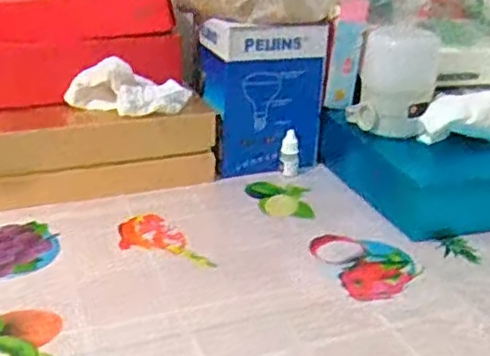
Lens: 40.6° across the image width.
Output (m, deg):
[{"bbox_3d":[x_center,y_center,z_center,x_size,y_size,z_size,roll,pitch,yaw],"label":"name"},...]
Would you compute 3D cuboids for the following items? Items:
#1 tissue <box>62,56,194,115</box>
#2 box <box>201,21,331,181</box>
[{"bbox_3d":[-0.121,-0.097,0.699,0.131,0.051,0.056,-5,26,-18],"label":"tissue"},{"bbox_3d":[0.018,-0.099,0.770,0.132,0.166,0.086,-8,27,-22],"label":"box"}]

